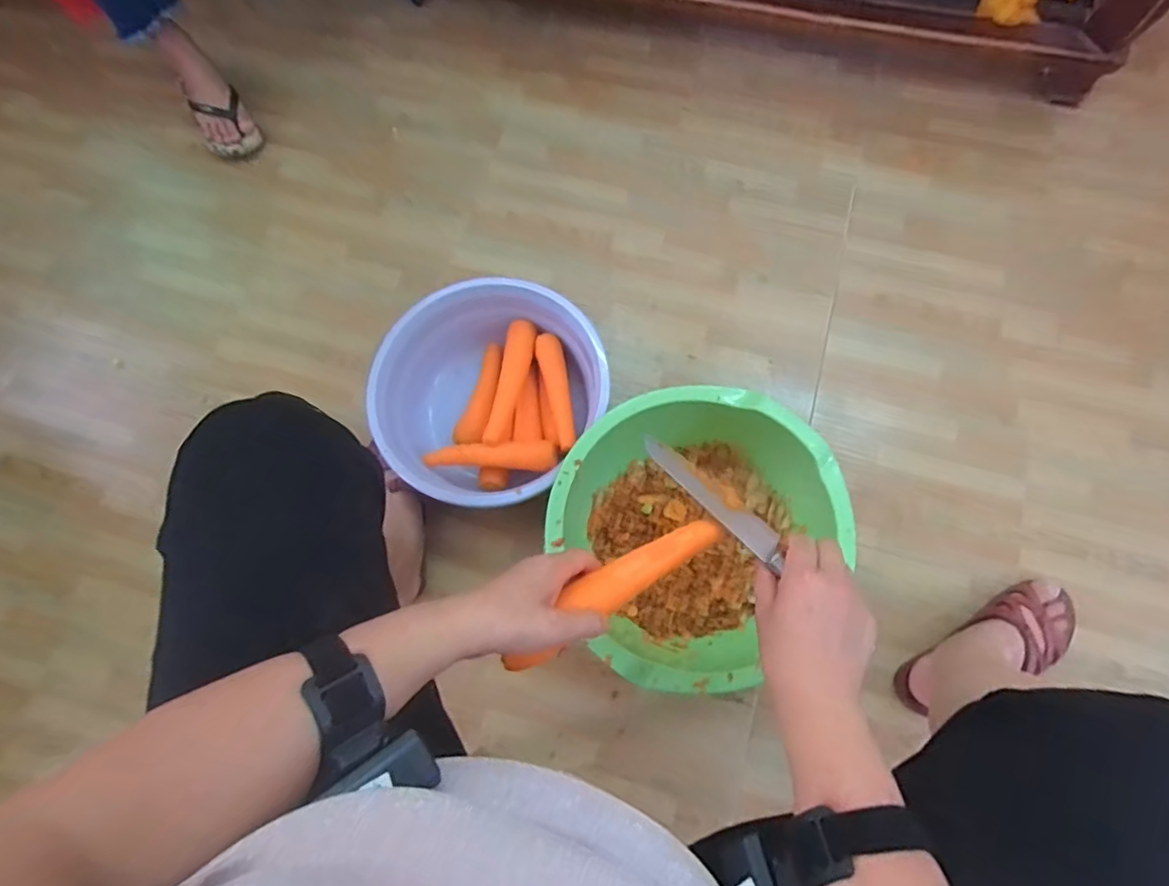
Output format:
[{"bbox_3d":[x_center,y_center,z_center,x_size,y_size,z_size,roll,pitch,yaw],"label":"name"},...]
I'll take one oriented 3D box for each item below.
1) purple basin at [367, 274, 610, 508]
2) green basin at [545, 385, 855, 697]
[{"bbox_3d":[-0.125,-0.057,0.768,0.265,0.116,0.272,0,73,1],"label":"purple basin"},{"bbox_3d":[0.121,0.099,0.708,0.333,0.132,0.292,-42,77,-10],"label":"green basin"}]

